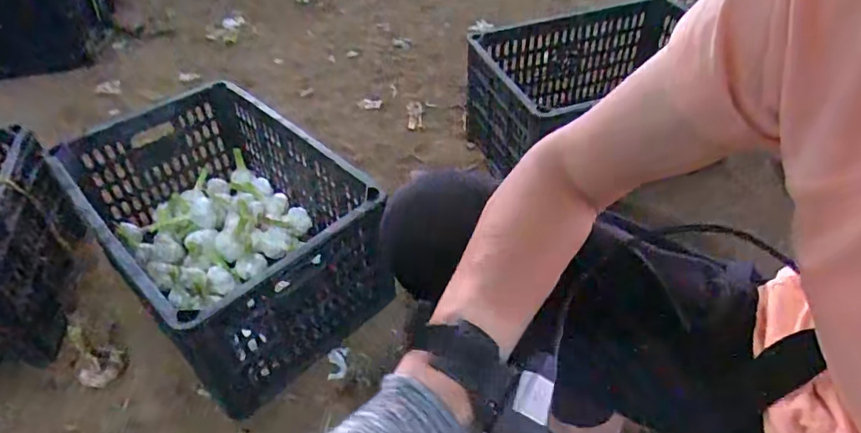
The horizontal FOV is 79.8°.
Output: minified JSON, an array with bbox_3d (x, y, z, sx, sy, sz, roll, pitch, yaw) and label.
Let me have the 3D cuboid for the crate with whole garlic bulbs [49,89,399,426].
[{"bbox_3d":[-0.293,0.012,0.777,0.284,0.249,0.428,-33,54,-28],"label":"crate with whole garlic bulbs"}]

